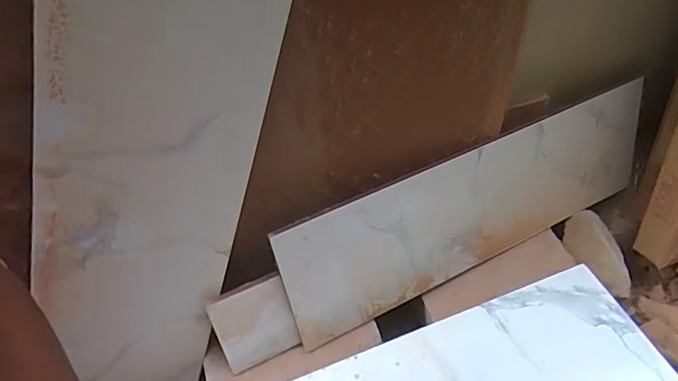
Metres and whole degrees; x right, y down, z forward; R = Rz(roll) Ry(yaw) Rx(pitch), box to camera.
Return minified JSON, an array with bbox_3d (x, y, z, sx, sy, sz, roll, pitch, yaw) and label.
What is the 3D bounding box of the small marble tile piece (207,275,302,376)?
[{"bbox_3d":[-0.086,0.138,0.519,0.077,0.100,0.004,-20,30,-12],"label":"small marble tile piece"}]

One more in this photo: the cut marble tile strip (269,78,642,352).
[{"bbox_3d":[0.161,0.020,0.579,0.477,0.164,0.009,-22,34,-16],"label":"cut marble tile strip"}]

